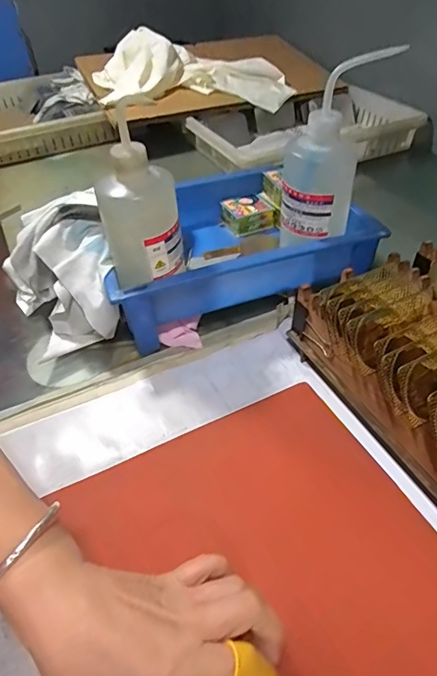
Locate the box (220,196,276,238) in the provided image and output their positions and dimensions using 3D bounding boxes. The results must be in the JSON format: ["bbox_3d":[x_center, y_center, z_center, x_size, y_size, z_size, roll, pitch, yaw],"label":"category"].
[{"bbox_3d":[0.039,-0.164,0.592,0.058,0.029,0.046,-15,45,-12],"label":"box"}]

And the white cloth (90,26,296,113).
[{"bbox_3d":[-0.050,-0.528,0.894,0.390,0.057,0.161,1,72,-6],"label":"white cloth"}]

